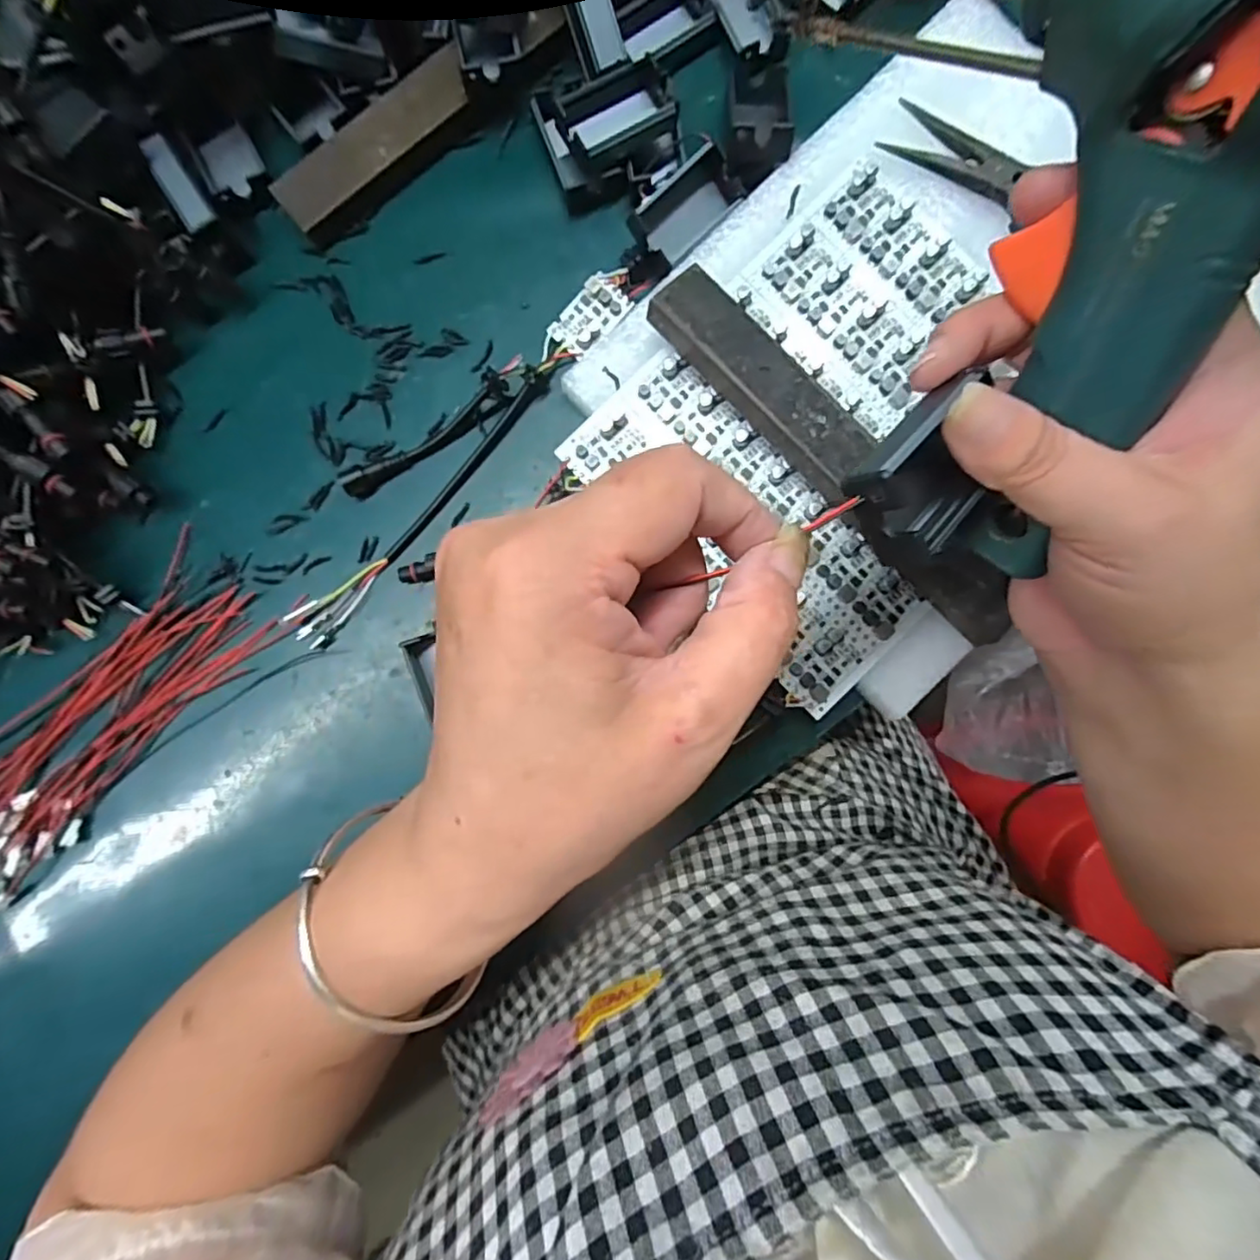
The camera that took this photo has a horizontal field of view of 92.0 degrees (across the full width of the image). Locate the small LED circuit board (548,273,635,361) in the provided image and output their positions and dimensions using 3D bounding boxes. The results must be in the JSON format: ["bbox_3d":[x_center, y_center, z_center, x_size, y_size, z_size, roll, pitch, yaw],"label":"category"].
[{"bbox_3d":[-0.018,-0.154,0.300,0.024,0.008,0.040,43,88,1],"label":"small LED circuit board"}]

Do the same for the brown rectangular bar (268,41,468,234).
[{"bbox_3d":[-0.122,-0.237,0.298,0.109,0.017,0.026,-42,89,-2],"label":"brown rectangular bar"}]

